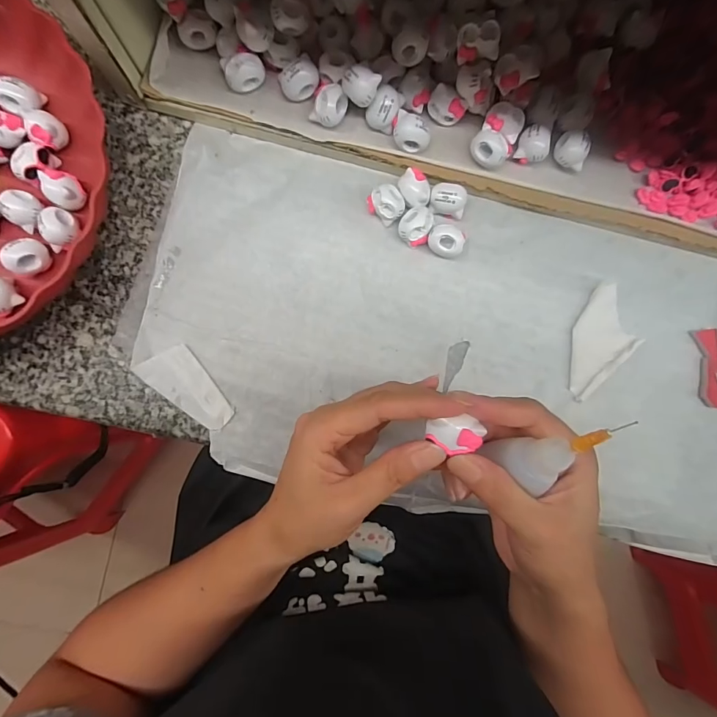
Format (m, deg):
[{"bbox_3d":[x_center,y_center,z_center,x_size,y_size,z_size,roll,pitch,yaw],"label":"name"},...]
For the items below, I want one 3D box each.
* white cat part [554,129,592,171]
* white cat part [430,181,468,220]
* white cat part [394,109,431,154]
[{"bbox_3d":[0.144,-0.141,0.278,0.018,0.019,0.022,13,86,-2],"label":"white cat part"},{"bbox_3d":[0.063,-0.112,0.287,0.023,0.017,0.023,5,86,-3],"label":"white cat part"},{"bbox_3d":[0.036,-0.149,0.272,0.024,0.022,0.019,18,86,-2],"label":"white cat part"}]

